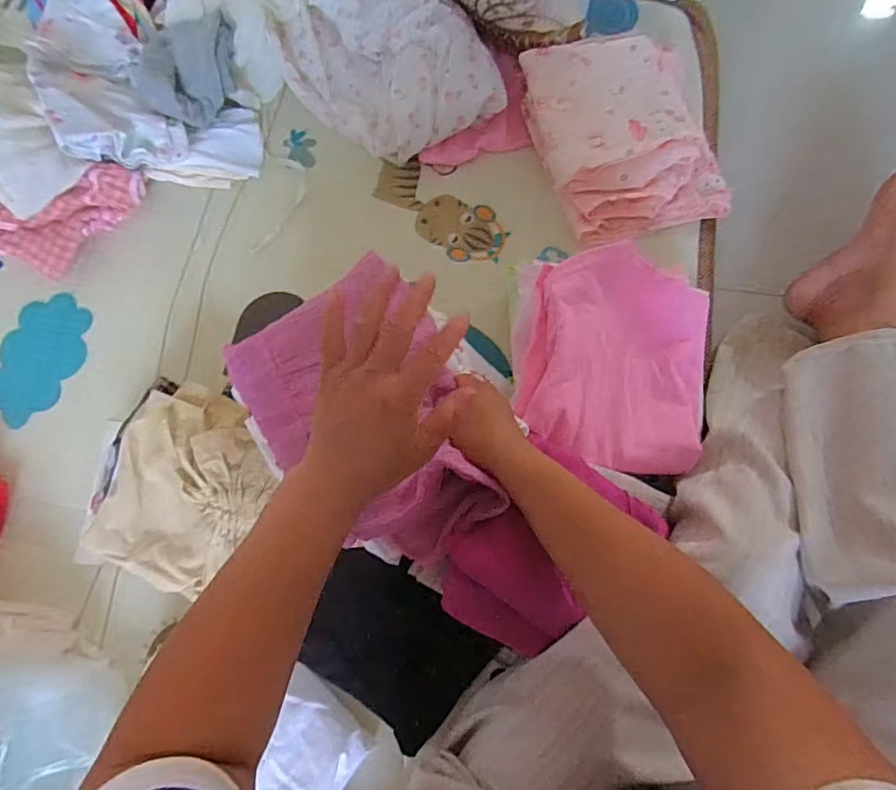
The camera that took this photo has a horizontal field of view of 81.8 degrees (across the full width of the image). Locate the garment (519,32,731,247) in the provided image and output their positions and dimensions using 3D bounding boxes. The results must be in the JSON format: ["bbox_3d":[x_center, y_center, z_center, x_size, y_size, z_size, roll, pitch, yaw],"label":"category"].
[{"bbox_3d":[0.211,-0.322,0.640,0.203,0.056,0.256,-16,76,-3],"label":"garment"}]

